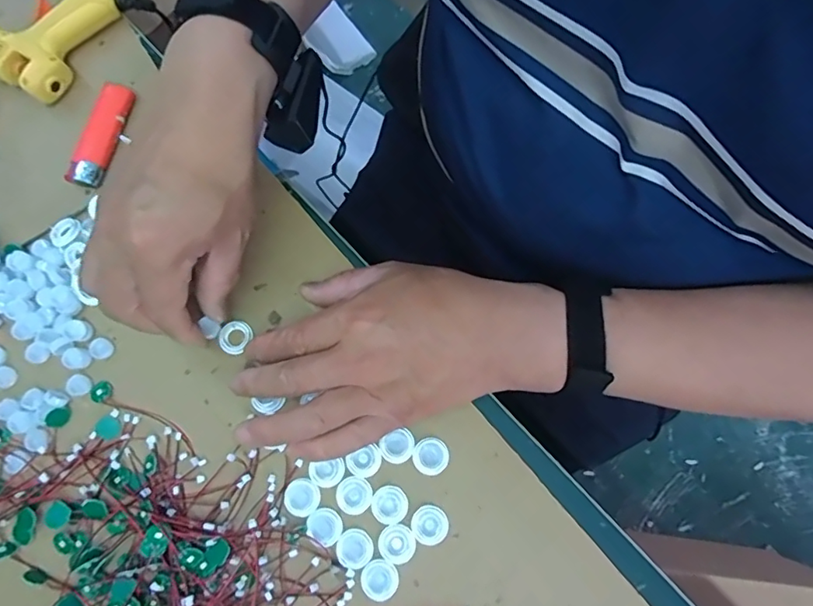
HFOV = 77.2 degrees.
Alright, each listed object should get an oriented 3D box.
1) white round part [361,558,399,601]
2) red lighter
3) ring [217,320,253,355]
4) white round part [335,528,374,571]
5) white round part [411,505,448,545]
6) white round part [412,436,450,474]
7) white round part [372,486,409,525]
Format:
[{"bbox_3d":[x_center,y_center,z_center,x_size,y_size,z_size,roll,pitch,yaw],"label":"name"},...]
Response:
[{"bbox_3d":[-0.016,0.170,0.313,0.023,0.004,0.022,0,78,1],"label":"white round part"},{"bbox_3d":[-0.227,-0.125,0.377,0.028,0.013,0.082,14,78,4],"label":"red lighter"},{"bbox_3d":[-0.118,0.023,0.352,0.022,0.005,0.023,0,78,1],"label":"ring"},{"bbox_3d":[-0.033,0.154,0.318,0.023,0.004,0.022,0,78,1],"label":"white round part"},{"bbox_3d":[0.015,0.140,0.321,0.022,0.004,0.022,0,78,1],"label":"white round part"},{"bbox_3d":[0.016,0.099,0.330,0.023,0.005,0.023,0,78,1],"label":"white round part"},{"bbox_3d":[-0.011,0.128,0.323,0.022,0.004,0.023,0,78,1],"label":"white round part"}]

